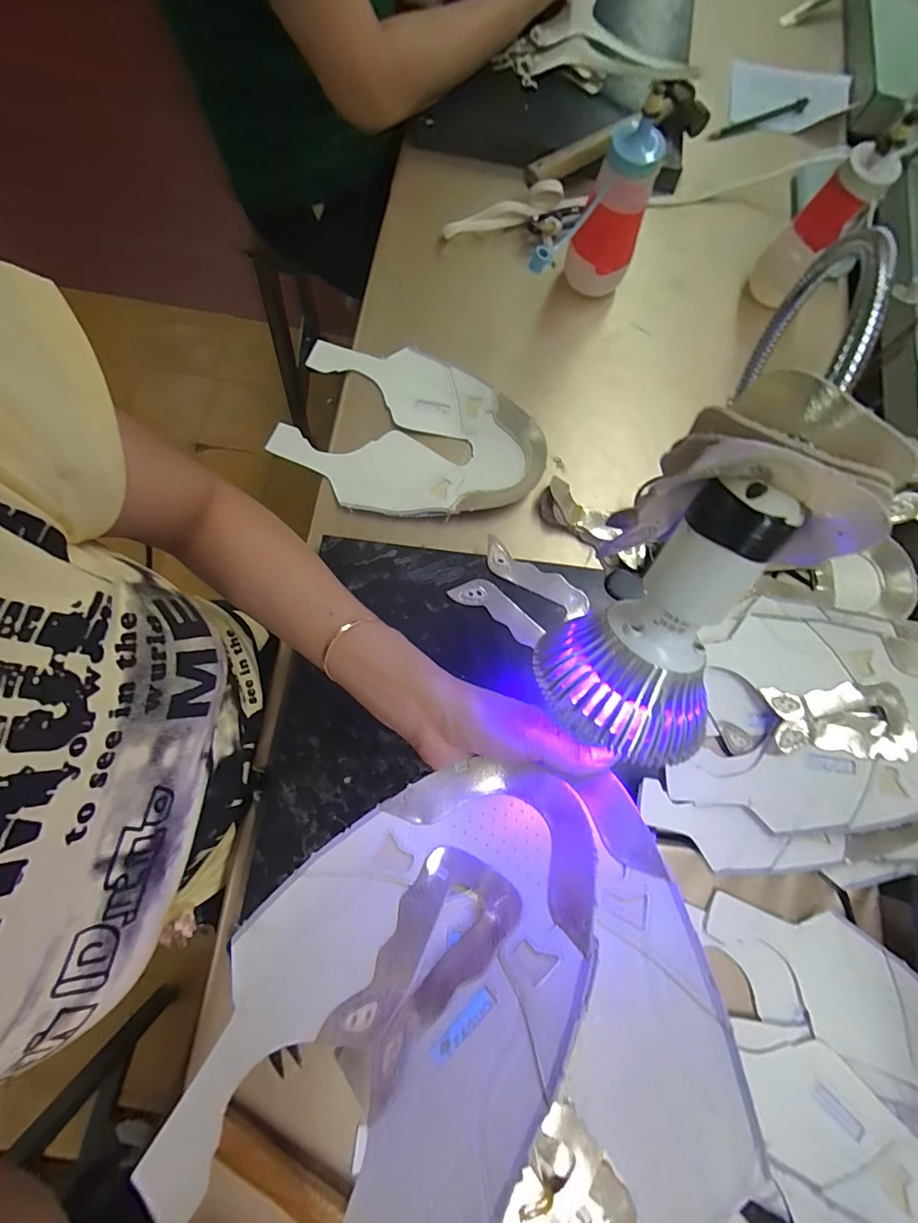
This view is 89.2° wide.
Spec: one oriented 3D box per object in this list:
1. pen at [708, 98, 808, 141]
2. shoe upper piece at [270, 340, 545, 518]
[{"bbox_3d":[0.363,-0.597,0.567,0.142,0.007,0.016,-23,79,-6],"label":"pen"},{"bbox_3d":[-0.044,-0.170,0.453,0.245,0.015,0.171,19,77,2],"label":"shoe upper piece"}]

